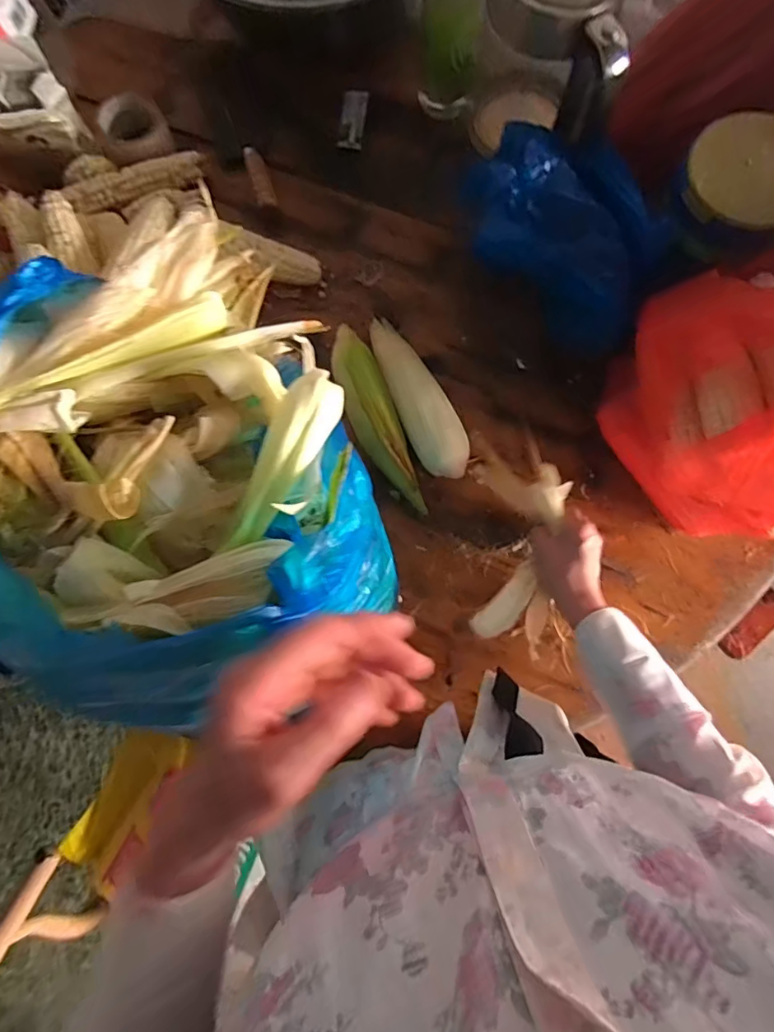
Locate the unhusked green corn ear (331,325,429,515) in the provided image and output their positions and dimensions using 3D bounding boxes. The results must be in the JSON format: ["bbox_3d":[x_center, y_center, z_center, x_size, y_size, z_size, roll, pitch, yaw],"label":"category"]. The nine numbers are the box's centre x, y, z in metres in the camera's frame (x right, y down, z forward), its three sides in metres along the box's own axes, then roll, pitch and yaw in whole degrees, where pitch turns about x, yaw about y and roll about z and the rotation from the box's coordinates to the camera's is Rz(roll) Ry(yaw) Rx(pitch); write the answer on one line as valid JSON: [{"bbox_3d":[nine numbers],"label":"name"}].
[{"bbox_3d":[-0.014,-0.112,0.639,0.052,0.059,0.230,-19,79,-2],"label":"unhusked green corn ear"}]

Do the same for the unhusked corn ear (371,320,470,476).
[{"bbox_3d":[0.036,-0.144,0.646,0.059,0.050,0.217,-24,79,-3],"label":"unhusked corn ear"}]

